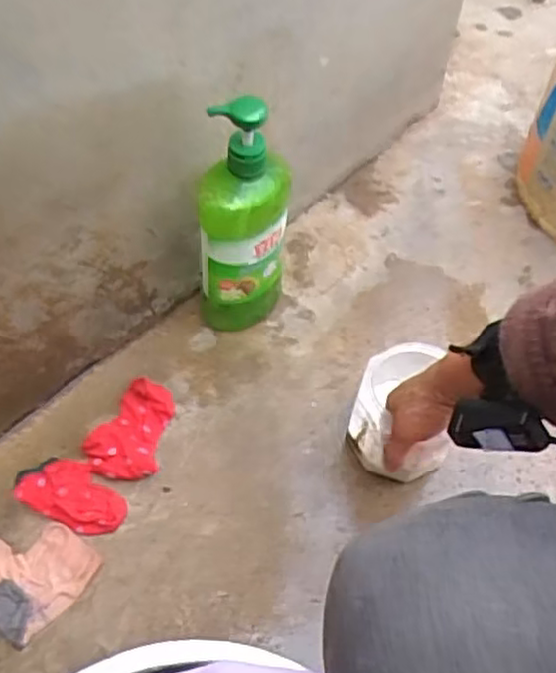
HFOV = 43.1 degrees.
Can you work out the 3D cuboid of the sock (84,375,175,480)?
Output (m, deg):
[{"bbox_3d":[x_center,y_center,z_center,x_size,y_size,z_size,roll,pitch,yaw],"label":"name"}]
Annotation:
[{"bbox_3d":[-0.149,0.092,0.701,0.072,0.030,0.099,10,55,2],"label":"sock"}]

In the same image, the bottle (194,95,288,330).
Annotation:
[{"bbox_3d":[-0.033,-0.111,0.697,0.081,0.277,0.073,4,55,-2],"label":"bottle"}]

